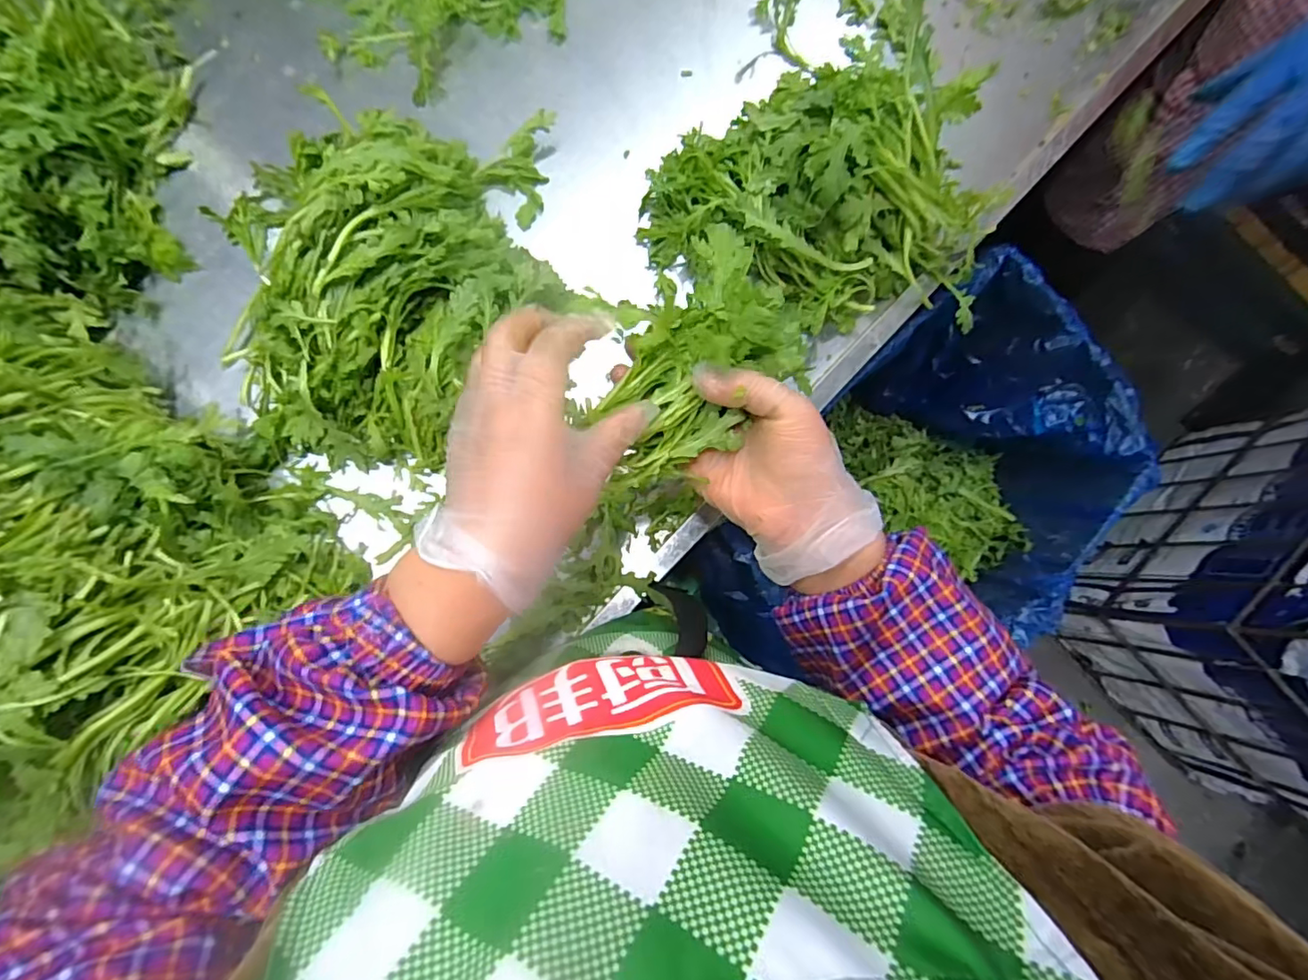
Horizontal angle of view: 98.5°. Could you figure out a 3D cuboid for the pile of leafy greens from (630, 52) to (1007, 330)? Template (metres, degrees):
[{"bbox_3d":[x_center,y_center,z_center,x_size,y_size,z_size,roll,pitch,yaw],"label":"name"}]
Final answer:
[{"bbox_3d":[0.136,-0.238,0.462,0.275,0.110,0.179,0,85,-5],"label":"pile of leafy greens"}]

